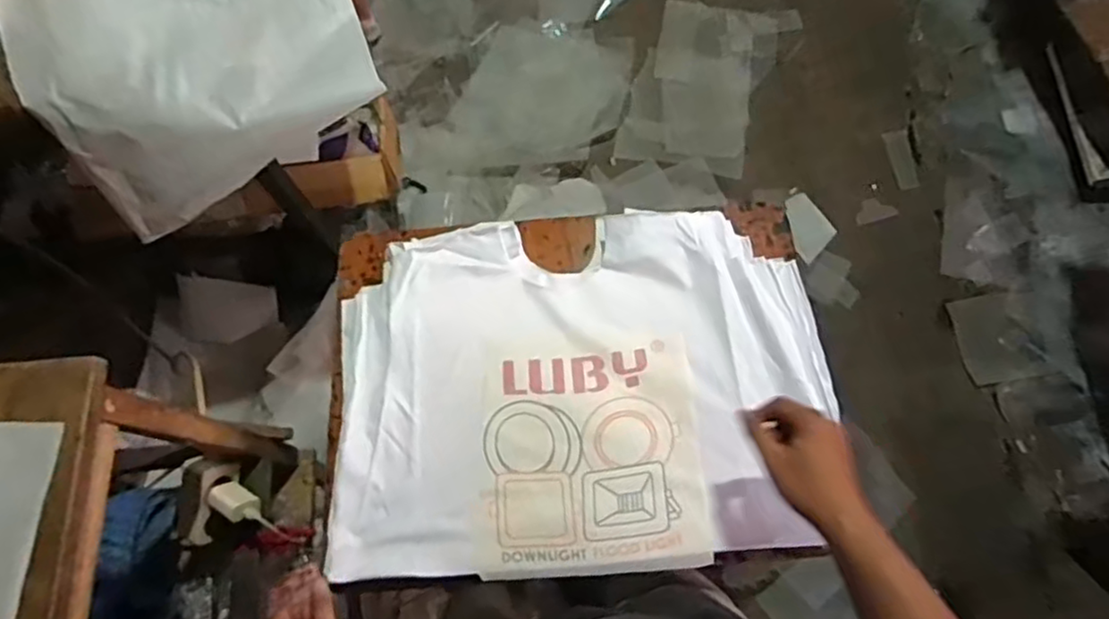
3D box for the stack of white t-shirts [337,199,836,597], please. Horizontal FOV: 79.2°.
[{"bbox_3d":[0.031,0.086,0.800,0.568,0.039,0.408,-4,71,-1],"label":"stack of white t-shirts"}]

